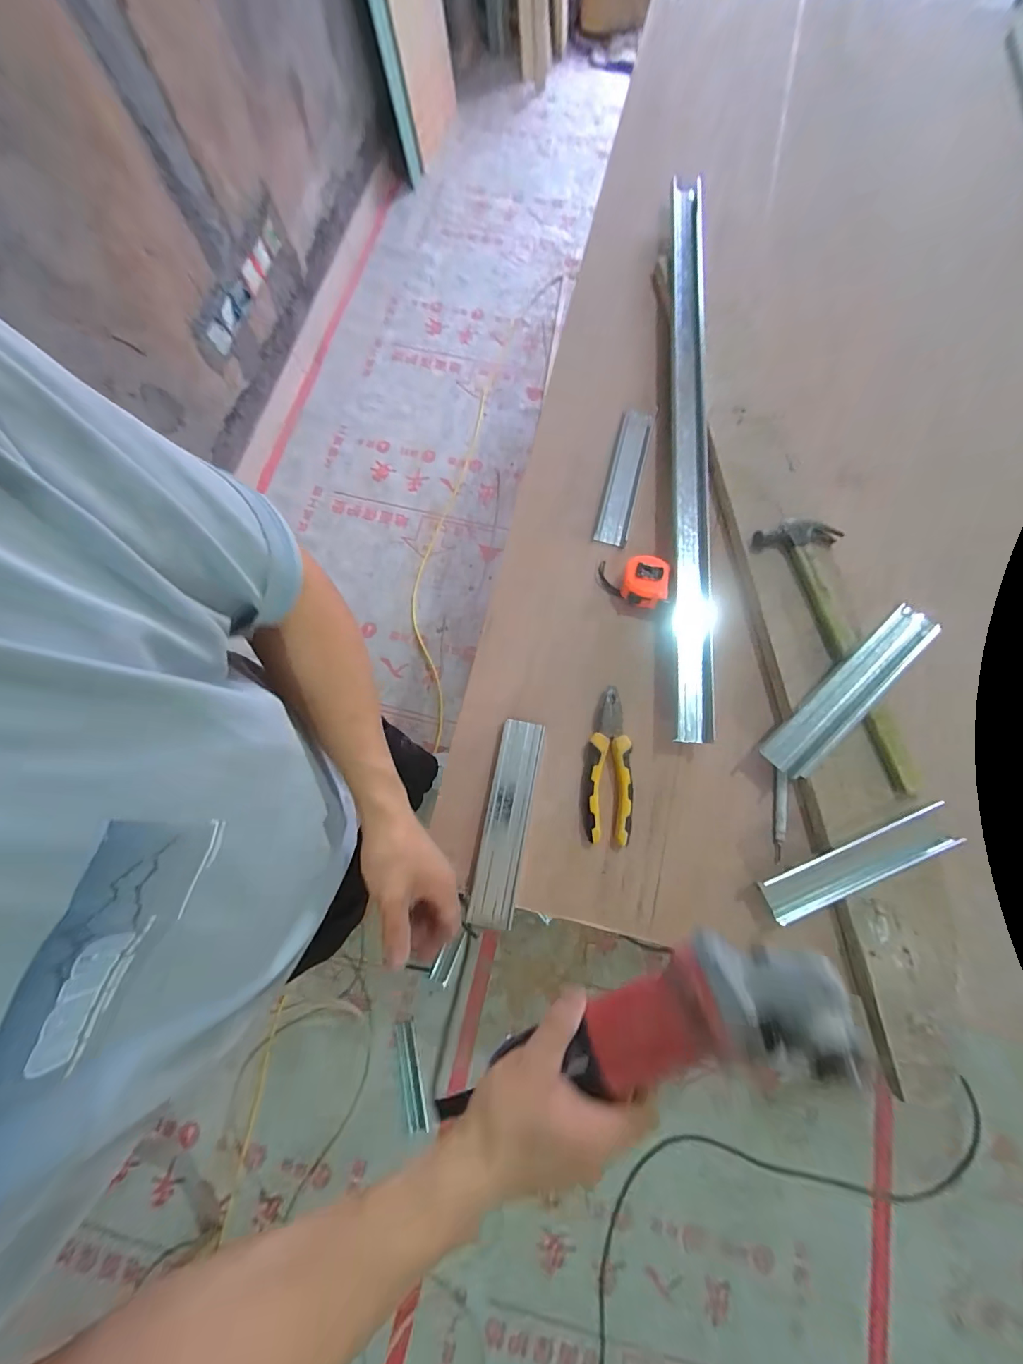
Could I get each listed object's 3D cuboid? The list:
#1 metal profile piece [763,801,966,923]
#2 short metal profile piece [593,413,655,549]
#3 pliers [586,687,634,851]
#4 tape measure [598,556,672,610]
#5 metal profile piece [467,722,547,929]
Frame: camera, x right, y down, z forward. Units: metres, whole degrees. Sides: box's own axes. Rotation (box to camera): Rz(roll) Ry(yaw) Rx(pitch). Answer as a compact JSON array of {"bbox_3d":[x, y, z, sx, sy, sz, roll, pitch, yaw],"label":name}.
[{"bbox_3d":[0.406,0.211,0.508,0.238,0.020,0.052,-21,77,-5],"label":"metal profile piece"},{"bbox_3d":[0.177,-0.321,0.684,0.050,0.024,0.235,14,76,4],"label":"short metal profile piece"},{"bbox_3d":[0.123,0.106,0.563,0.057,0.029,0.189,1,76,0],"label":"pliers"},{"bbox_3d":[0.177,-0.145,0.622,0.107,0.040,0.063,19,77,5],"label":"tape measure"},{"bbox_3d":[-0.006,0.174,0.550,0.056,0.025,0.245,10,76,3],"label":"metal profile piece"}]

